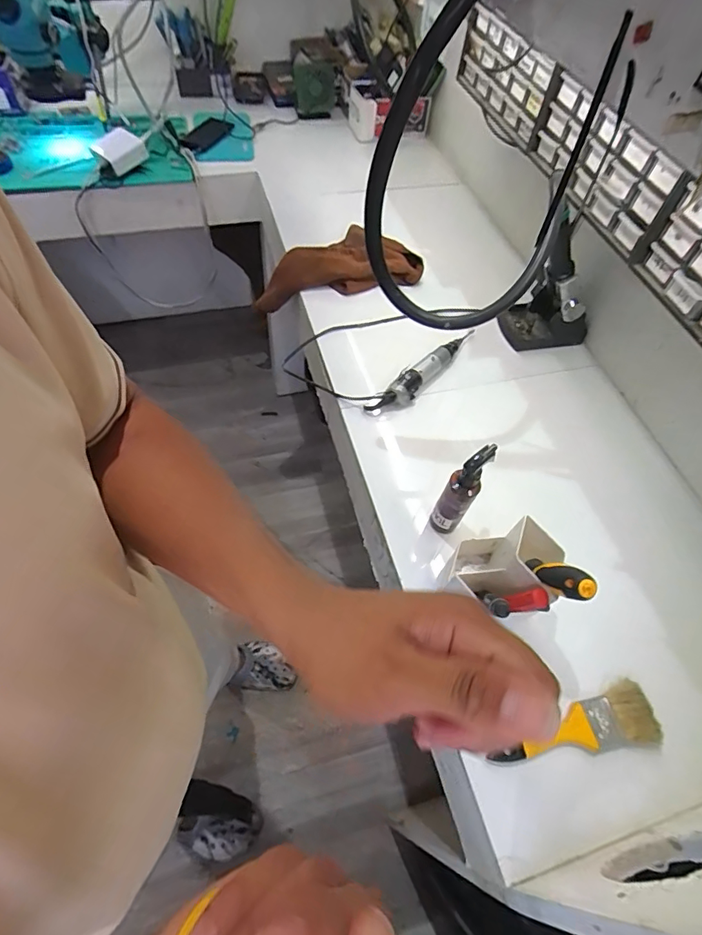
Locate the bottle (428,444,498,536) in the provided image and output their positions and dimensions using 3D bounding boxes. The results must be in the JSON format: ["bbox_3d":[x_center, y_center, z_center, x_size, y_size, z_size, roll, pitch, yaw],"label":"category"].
[{"bbox_3d":[0.134,0.035,0.595,0.036,0.181,0.039,2,58,-3],"label":"bottle"}]

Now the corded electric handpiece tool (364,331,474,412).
[{"bbox_3d":[0.129,-0.159,0.801,0.249,0.045,0.045,-39,68,-24],"label":"corded electric handpiece tool"}]

